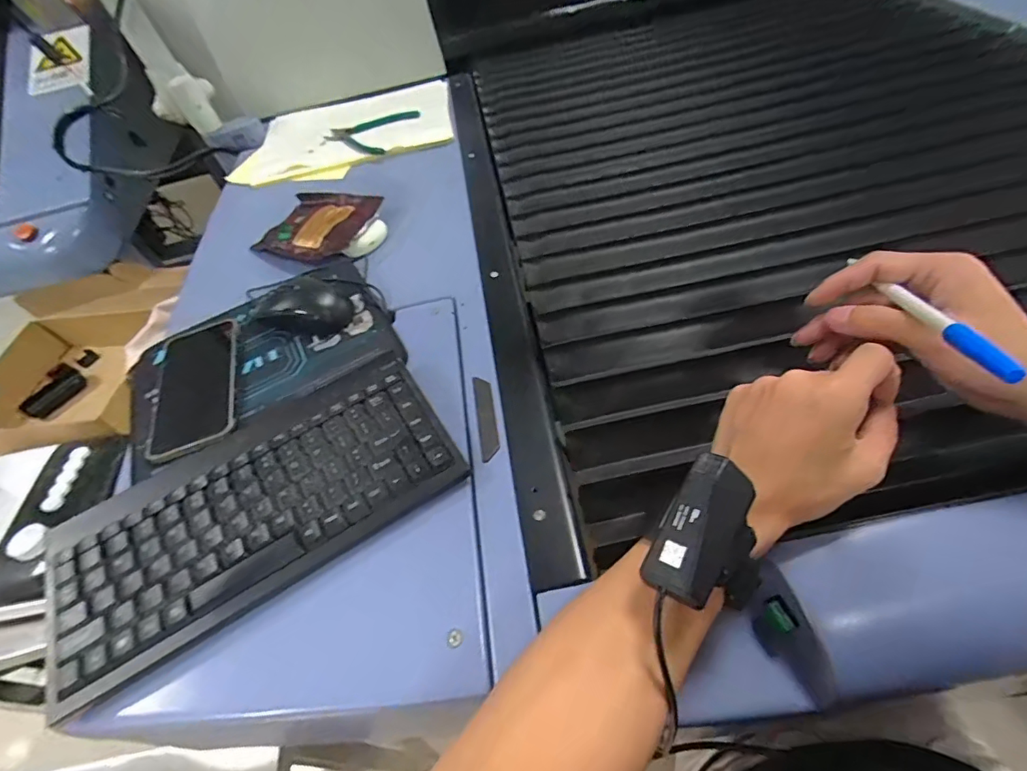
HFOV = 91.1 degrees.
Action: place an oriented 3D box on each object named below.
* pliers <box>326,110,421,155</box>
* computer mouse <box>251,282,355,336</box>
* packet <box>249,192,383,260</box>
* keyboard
[{"bbox_3d":[-0.230,-0.399,0.790,0.134,0.022,0.119,14,55,20],"label":"pliers"},{"bbox_3d":[-0.226,-0.083,0.522,0.112,0.034,0.053,5,53,15],"label":"computer mouse"},{"bbox_3d":[-0.254,-0.214,0.664,0.150,0.028,0.119,12,55,19],"label":"packet"},{"bbox_3d":[-0.190,0.087,0.376,0.290,0.026,0.143,-30,52,-14],"label":"keyboard"}]

